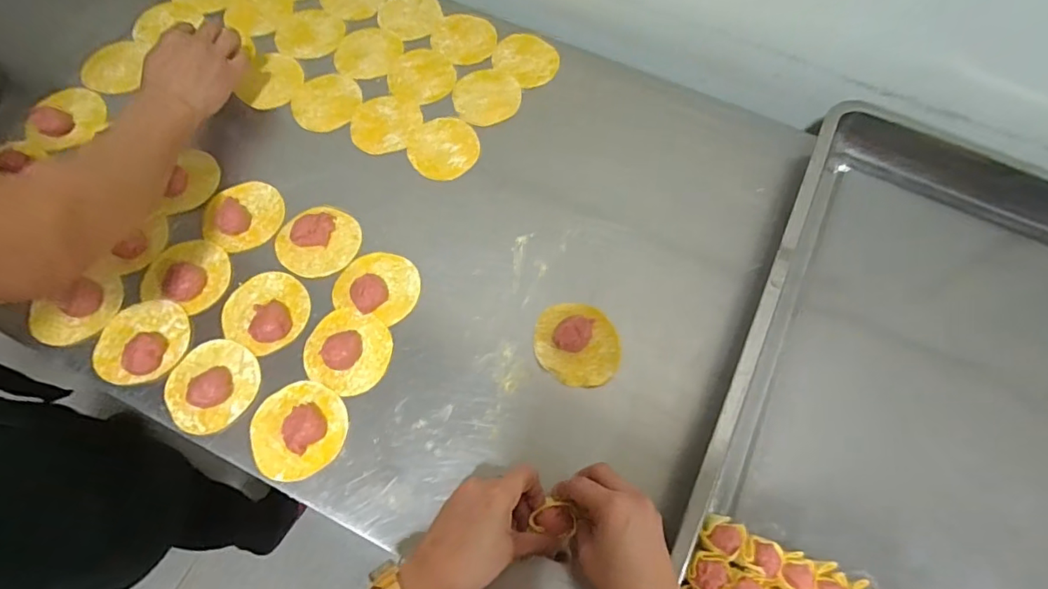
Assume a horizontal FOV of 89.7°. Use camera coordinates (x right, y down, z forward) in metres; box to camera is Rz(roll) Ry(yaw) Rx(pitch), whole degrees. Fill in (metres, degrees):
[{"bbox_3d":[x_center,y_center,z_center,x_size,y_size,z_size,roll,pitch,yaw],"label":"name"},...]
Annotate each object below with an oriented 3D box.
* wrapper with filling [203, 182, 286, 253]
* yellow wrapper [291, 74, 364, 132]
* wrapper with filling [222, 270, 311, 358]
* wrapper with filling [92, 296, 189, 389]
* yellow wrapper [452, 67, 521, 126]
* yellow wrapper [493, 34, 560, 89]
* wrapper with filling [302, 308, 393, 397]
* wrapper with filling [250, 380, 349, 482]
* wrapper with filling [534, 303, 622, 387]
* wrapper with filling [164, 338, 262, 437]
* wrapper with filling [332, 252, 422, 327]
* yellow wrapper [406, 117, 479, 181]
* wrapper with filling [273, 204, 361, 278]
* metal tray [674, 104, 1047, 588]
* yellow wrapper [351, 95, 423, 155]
[{"bbox_3d":[-0.300,-0.087,0.563,0.076,0.020,0.080,1,67,-2],"label":"wrapper with filling"},{"bbox_3d":[-0.237,-0.232,0.635,0.074,0.004,0.085,21,68,3],"label":"yellow wrapper"},{"bbox_3d":[-0.256,0.014,0.520,0.078,0.013,0.079,26,68,9],"label":"wrapper with filling"},{"bbox_3d":[-0.365,0.043,0.499,0.077,0.017,0.084,1,67,-2],"label":"wrapper with filling"},{"bbox_3d":[-0.046,-0.244,0.643,0.082,0.005,0.082,-37,73,-16],"label":"yellow wrapper"},{"bbox_3d":[0.002,-0.299,0.666,0.078,0.004,0.076,35,70,12],"label":"yellow wrapper"},{"bbox_3d":[-0.170,0.052,0.505,0.081,0.019,0.078,1,67,-2],"label":"wrapper with filling"},{"bbox_3d":[-0.202,0.120,0.472,0.081,0.020,0.082,1,67,-2],"label":"wrapper with filling"},{"bbox_3d":[0.053,0.045,0.511,0.082,0.022,0.082,1,67,-2],"label":"wrapper with filling"},{"bbox_3d":[-0.291,0.081,0.484,0.080,0.021,0.083,1,67,-2],"label":"wrapper with filling"},{"bbox_3d":[-0.149,-0.013,0.534,0.082,0.019,0.071,19,68,6],"label":"wrapper with filling"},{"bbox_3d":[-0.092,-0.170,0.612,0.078,0.004,0.083,1,67,-2],"label":"yellow wrapper"},{"bbox_3d":[-0.217,-0.059,0.552,0.083,0.020,0.076,1,67,-2],"label":"wrapper with filling"},{"bbox_3d":[0.396,0.107,0.485,0.396,0.048,0.645,26,68,9],"label":"metal tray"},{"bbox_3d":[-0.162,-0.202,0.624,0.079,0.005,0.079,1,67,-2],"label":"yellow wrapper"}]

